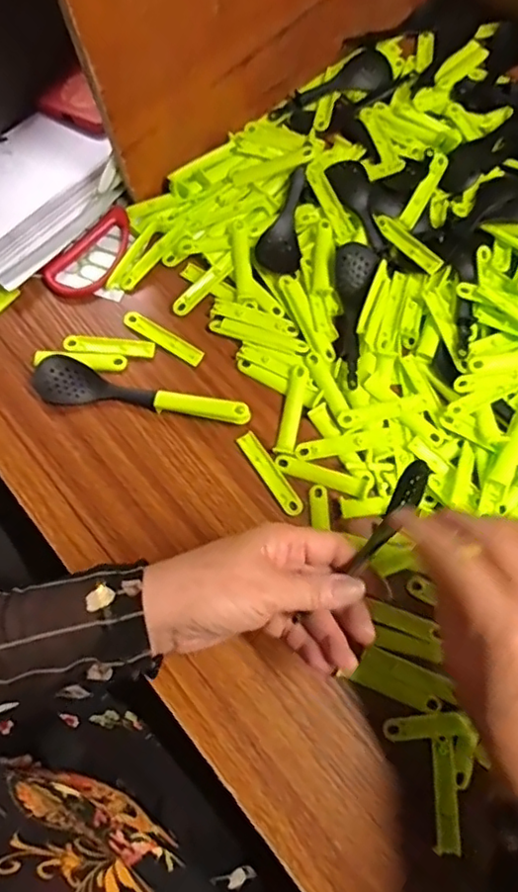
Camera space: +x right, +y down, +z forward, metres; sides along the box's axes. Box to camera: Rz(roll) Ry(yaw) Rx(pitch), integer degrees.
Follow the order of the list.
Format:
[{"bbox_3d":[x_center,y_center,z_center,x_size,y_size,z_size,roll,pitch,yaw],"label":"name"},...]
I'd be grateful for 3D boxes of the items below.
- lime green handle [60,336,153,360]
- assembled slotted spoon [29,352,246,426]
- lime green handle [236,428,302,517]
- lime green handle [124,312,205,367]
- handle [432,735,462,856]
[{"bbox_3d":[-0.128,-0.085,0.509,0.076,0.006,0.016,4,73,4],"label":"lime green handle"},{"bbox_3d":[-0.094,-0.045,0.481,0.176,0.023,0.040,10,73,6],"label":"assembled slotted spoon"},{"bbox_3d":[0.008,0.022,0.463,0.015,0.004,0.075,-33,74,-8],"label":"lime green handle"},{"bbox_3d":[-0.081,-0.093,0.508,0.076,0.005,0.018,31,76,11],"label":"lime green handle"},{"bbox_3d":[0.125,0.232,0.398,0.014,0.009,0.069,3,72,3],"label":"handle"}]

